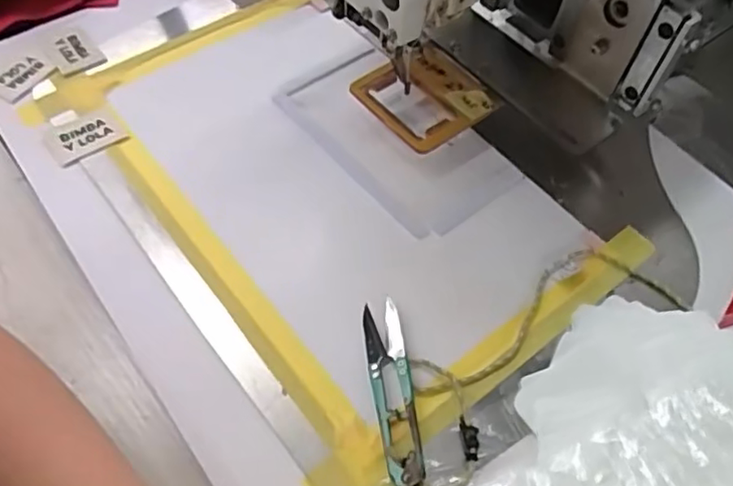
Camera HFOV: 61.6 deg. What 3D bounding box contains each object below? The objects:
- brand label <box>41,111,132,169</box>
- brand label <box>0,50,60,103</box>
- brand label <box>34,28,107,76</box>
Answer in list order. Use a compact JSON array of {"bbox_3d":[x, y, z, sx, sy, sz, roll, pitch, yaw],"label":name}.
[{"bbox_3d":[-0.199,-0.076,0.434,0.050,0.004,0.039,-32,66,-21],"label":"brand label"},{"bbox_3d":[-0.262,-0.126,0.461,0.041,0.004,0.043,24,60,10],"label":"brand label"},{"bbox_3d":[-0.229,-0.149,0.479,0.036,0.004,0.042,-36,77,-27],"label":"brand label"}]

